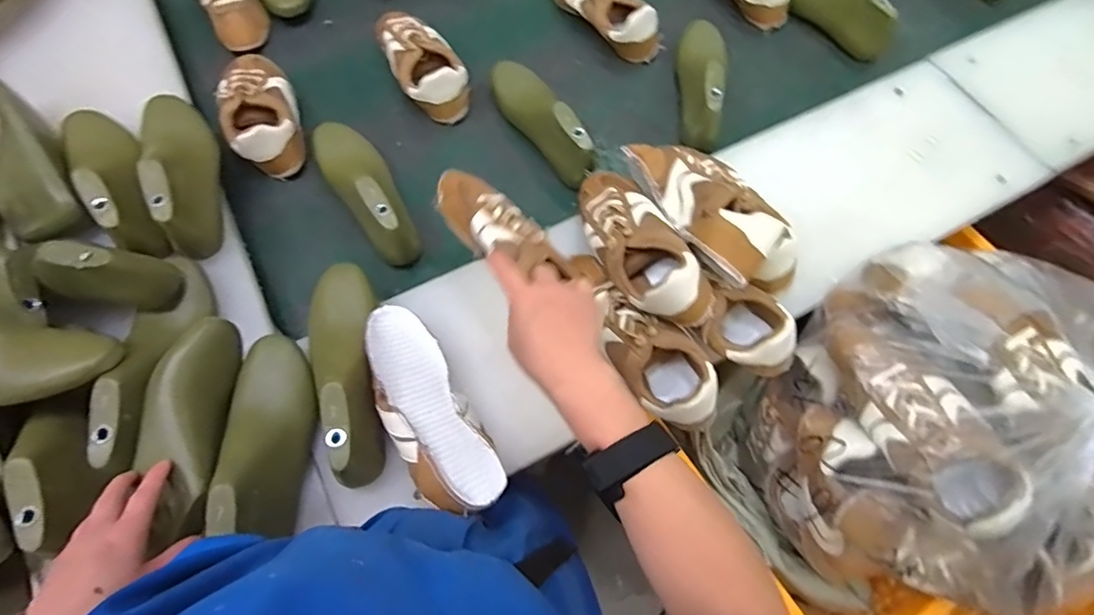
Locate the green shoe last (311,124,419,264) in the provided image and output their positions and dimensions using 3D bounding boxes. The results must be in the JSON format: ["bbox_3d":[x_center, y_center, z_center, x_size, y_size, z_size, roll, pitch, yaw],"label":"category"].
[{"bbox_3d":[-0.241,-0.163,0.691,0.078,0.076,0.248,-32,73,-13],"label":"green shoe last"}]

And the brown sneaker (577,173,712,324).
[{"bbox_3d":[0.094,-0.081,0.595,0.081,0.070,0.238,-22,55,-10],"label":"brown sneaker"}]

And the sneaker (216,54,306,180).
[{"bbox_3d":[-0.409,-0.285,0.745,0.095,0.064,0.218,-17,70,-8],"label":"sneaker"}]

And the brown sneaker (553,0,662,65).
[{"bbox_3d":[0.081,-0.492,0.855,0.075,0.077,0.240,-41,75,-15],"label":"brown sneaker"}]

